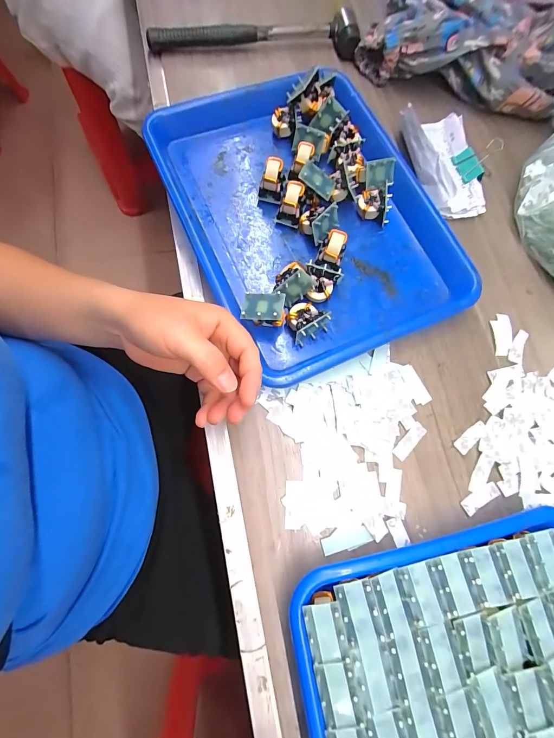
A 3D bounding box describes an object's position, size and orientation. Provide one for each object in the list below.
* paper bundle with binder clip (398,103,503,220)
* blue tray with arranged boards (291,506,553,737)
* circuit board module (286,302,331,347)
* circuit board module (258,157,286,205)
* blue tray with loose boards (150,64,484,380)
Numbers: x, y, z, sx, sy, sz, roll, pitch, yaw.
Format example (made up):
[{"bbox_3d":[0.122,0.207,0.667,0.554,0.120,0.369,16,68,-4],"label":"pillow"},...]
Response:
[{"bbox_3d":[0.200,-0.242,0.362,0.096,0.040,0.135,-15,76,-6],"label":"paper bundle with binder clip"},{"bbox_3d":[0.150,0.276,0.214,0.237,0.041,0.297,-10,76,-5],"label":"blue tray with arranged boards"},{"bbox_3d":[0.028,-0.047,0.302,0.034,0.028,0.032,-32,78,-10],"label":"circuit board module"},{"bbox_3d":[-0.005,-0.202,0.336,0.024,0.036,0.029,15,75,2],"label":"circuit board module"},{"bbox_3d":[0.032,-0.169,0.333,0.257,0.043,0.332,-26,77,-9],"label":"blue tray with loose boards"}]

